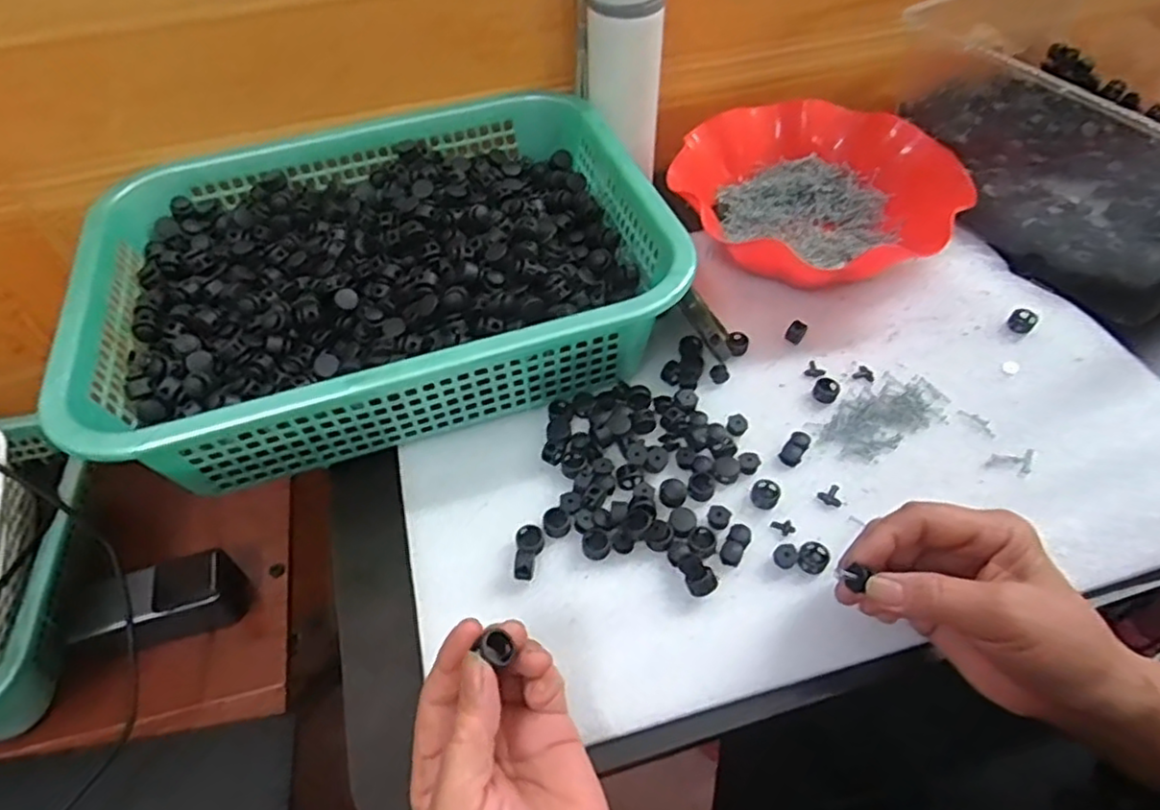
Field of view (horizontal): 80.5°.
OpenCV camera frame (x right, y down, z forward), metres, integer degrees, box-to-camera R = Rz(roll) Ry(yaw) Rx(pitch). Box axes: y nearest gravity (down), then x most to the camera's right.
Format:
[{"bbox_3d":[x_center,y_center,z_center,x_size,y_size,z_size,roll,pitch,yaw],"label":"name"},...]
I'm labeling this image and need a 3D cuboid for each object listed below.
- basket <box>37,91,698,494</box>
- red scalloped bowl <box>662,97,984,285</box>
[{"bbox_3d":[-0.140,-0.101,0.502,0.368,0.095,0.294,-15,53,-10],"label":"basket"},{"bbox_3d":[0.195,-0.173,0.581,0.229,0.062,0.213,-1,51,1],"label":"red scalloped bowl"}]

